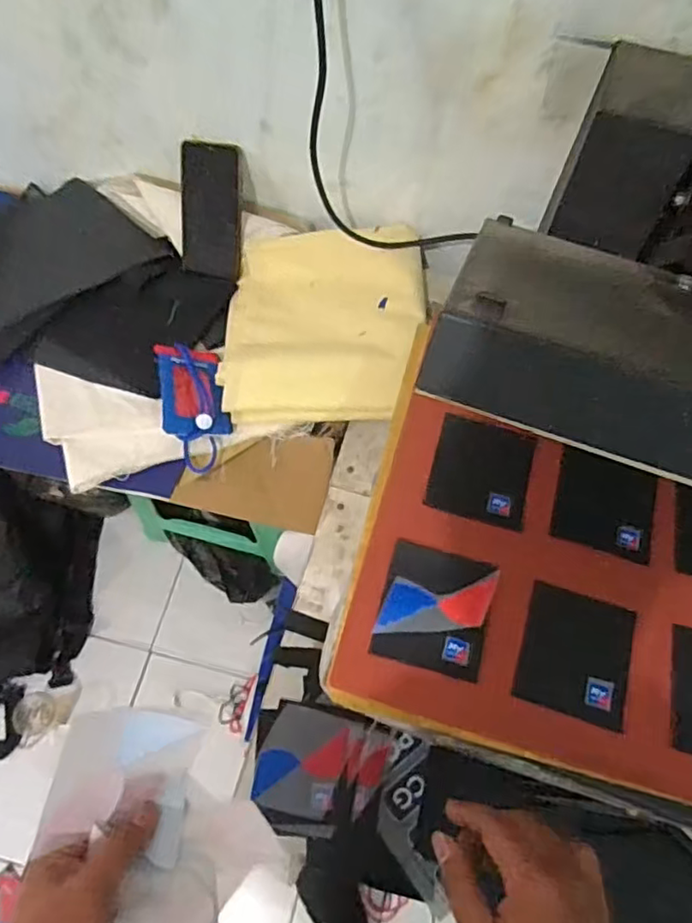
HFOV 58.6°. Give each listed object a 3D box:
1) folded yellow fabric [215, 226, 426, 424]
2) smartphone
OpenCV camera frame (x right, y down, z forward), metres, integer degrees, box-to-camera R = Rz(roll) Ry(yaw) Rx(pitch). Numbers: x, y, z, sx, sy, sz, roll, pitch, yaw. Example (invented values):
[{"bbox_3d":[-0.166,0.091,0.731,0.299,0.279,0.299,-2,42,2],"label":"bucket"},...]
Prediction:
[{"bbox_3d":[-0.027,-0.180,0.762,0.242,0.075,0.287,0,68,0],"label":"folded yellow fabric"},{"bbox_3d":[-0.176,-0.325,0.805,0.073,0.015,0.160,7,113,3],"label":"smartphone"}]

